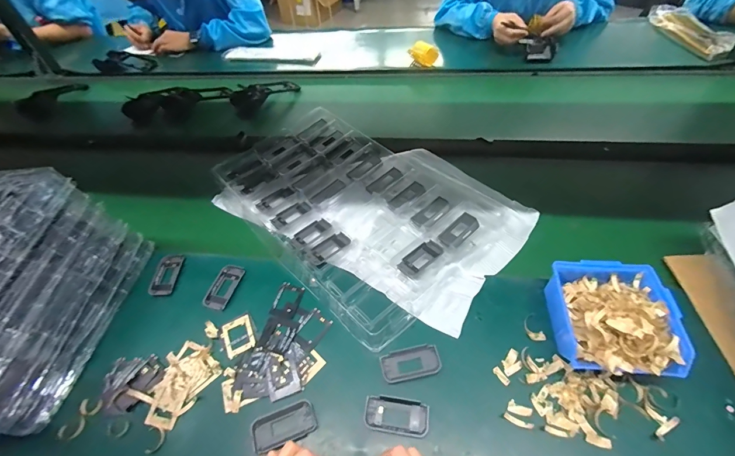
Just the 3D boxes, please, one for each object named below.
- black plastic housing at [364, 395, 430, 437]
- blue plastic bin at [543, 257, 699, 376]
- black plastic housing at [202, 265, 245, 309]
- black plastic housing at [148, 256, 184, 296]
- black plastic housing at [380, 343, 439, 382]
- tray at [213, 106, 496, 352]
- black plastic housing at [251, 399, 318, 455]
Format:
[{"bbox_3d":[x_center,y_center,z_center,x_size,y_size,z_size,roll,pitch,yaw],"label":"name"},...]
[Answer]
[{"bbox_3d":[0.035,0.226,0.416,0.077,0.005,0.038,4,51,9],"label":"black plastic housing"},{"bbox_3d":[0.305,0.116,0.437,0.125,0.067,0.135,1,50,6],"label":"blue plastic bin"},{"bbox_3d":[-0.226,0.092,0.545,0.037,0.006,0.074,11,52,14],"label":"black plastic housing"},{"bbox_3d":[-0.331,0.076,0.569,0.038,0.006,0.074,-2,50,4],"label":"black plastic housing"},{"bbox_3d":[0.056,0.176,0.452,0.076,0.004,0.038,-11,50,-3],"label":"black plastic housing"},{"bbox_3d":[-0.042,-0.057,0.644,0.303,0.024,0.505,-35,56,-22],"label":"tray"},{"bbox_3d":[-0.101,0.242,0.420,0.076,0.008,0.039,-20,51,-11],"label":"black plastic housing"}]

